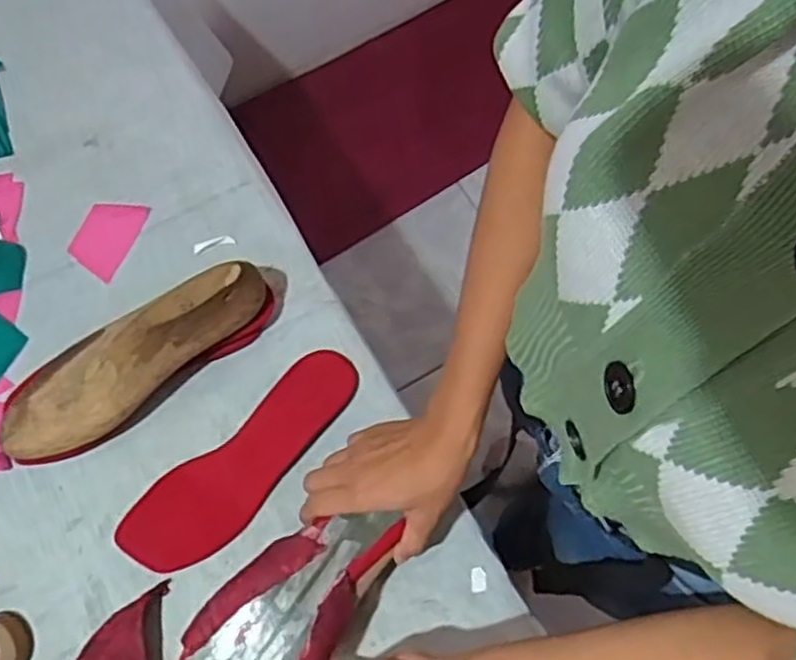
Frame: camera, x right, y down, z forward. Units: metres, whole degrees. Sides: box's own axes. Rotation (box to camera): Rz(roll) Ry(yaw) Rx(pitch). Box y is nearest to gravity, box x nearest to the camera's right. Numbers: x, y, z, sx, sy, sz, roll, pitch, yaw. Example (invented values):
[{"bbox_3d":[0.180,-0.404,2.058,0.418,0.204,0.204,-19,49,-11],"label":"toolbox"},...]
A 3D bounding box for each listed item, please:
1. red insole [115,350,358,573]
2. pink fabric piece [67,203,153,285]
[{"bbox_3d":[-0.126,0.111,0.656,0.233,0.009,0.073,-42,85,-14],"label":"red insole"},{"bbox_3d":[-0.280,-0.090,0.734,0.054,0.008,0.080,20,73,7],"label":"pink fabric piece"}]

